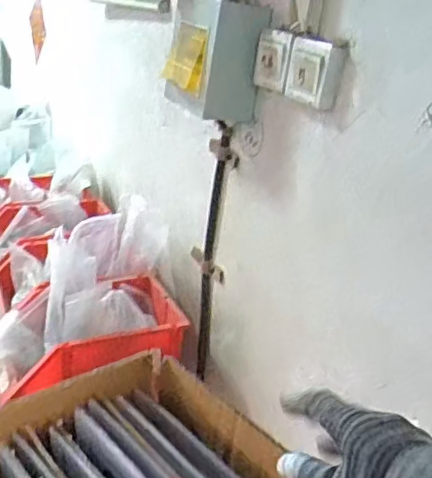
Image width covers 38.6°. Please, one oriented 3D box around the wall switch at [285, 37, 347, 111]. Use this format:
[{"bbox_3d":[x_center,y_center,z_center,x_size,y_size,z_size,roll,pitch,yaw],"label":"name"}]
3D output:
[{"bbox_3d":[0.135,-0.228,0.840,0.031,0.082,0.089,-4,26,-25],"label":"wall switch"}]

